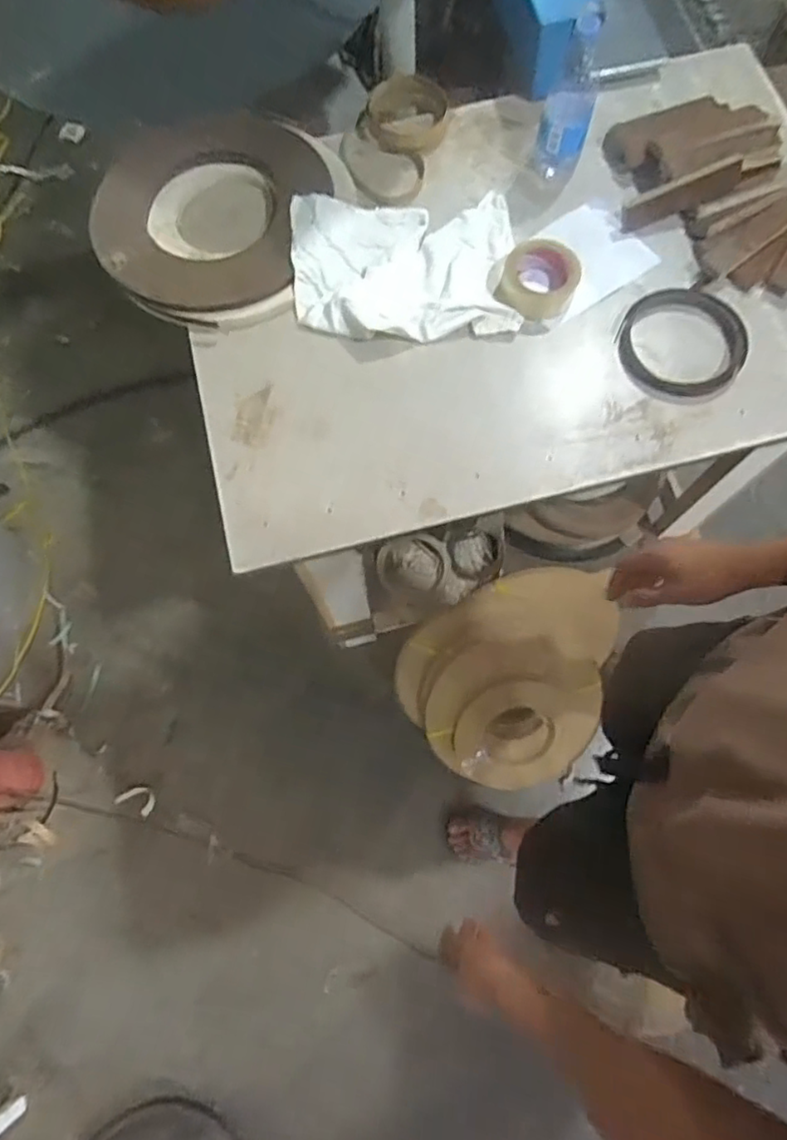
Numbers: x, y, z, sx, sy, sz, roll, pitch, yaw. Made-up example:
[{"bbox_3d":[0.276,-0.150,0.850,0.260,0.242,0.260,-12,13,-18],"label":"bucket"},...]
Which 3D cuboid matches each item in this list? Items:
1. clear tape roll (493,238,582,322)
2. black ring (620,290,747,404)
[{"bbox_3d":[0.211,-0.424,0.901,0.111,0.044,0.109,-1,73,2],"label":"clear tape roll"},{"bbox_3d":[0.413,-0.325,0.891,0.175,0.024,0.180,-1,73,2],"label":"black ring"}]

